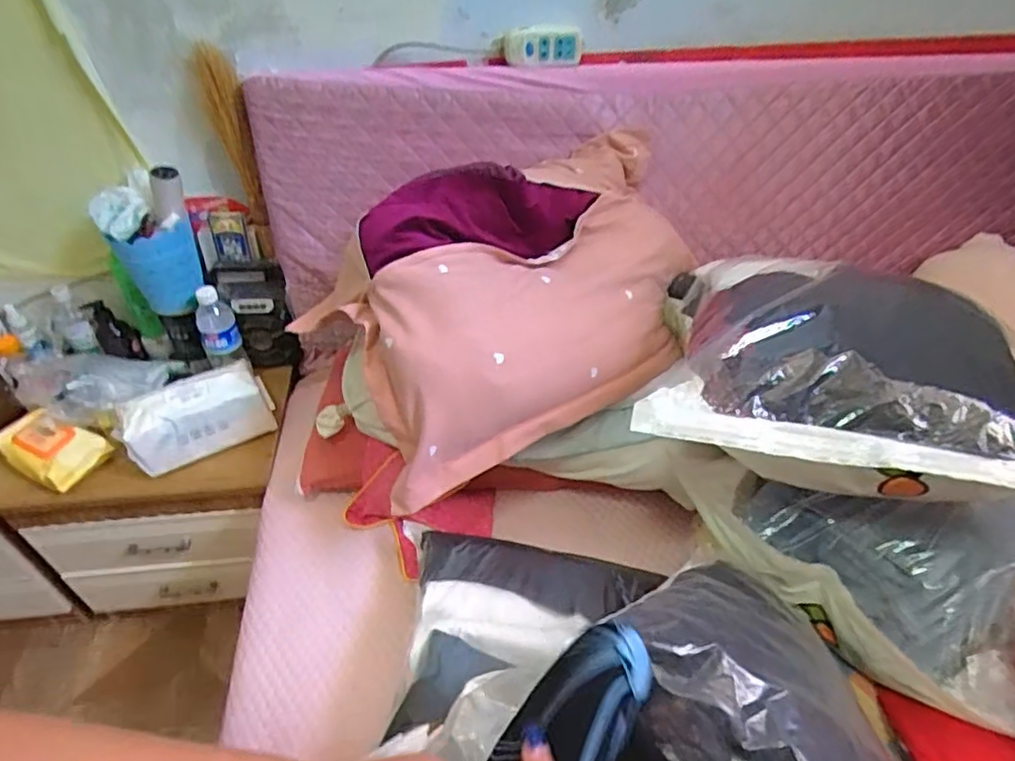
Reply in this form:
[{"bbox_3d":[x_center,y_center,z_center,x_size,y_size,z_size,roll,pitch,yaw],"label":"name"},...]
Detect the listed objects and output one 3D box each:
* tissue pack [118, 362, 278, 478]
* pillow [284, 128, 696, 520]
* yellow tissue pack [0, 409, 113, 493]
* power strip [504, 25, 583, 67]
[{"bbox_3d":[-0.533,0.063,1.052,0.225,0.115,0.092,-29,51,-27],"label":"tissue pack"},{"bbox_3d":[0.033,-0.117,0.918,0.590,0.226,0.398,-23,77,-23],"label":"pillow"},{"bbox_3d":[-0.771,0.104,1.025,0.174,0.048,0.102,19,47,19],"label":"yellow tissue pack"},{"bbox_3d":[0.056,-0.519,0.956,0.125,0.056,0.050,2,44,2],"label":"power strip"}]

